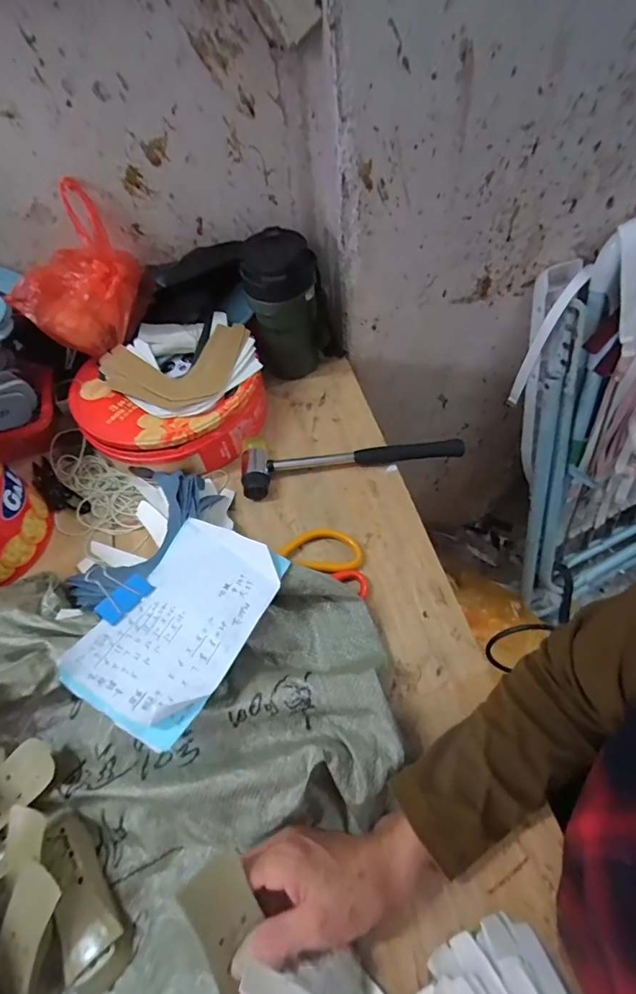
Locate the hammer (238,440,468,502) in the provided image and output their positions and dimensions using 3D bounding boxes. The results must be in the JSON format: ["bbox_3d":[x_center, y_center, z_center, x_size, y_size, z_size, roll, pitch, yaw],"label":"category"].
[{"bbox_3d":[0.042,-0.055,0.569,0.276,0.033,0.077,-10,58,-1],"label":"hammer"}]

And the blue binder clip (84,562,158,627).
[{"bbox_3d":[-0.200,0.090,0.443,0.055,0.019,0.049,29,65,20],"label":"blue binder clip"}]

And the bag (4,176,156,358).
[{"bbox_3d":[-0.301,-0.271,0.575,0.162,0.130,0.138,-31,61,-14],"label":"bag"}]

